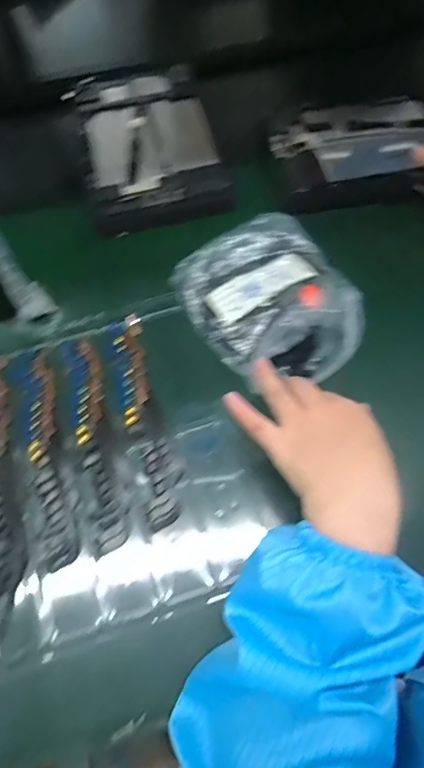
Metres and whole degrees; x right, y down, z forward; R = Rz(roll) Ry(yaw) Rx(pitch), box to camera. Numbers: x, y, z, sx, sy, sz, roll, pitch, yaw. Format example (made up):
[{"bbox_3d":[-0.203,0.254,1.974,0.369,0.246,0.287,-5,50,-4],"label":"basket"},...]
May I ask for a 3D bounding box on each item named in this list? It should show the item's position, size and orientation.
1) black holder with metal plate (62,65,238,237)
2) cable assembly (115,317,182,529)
[{"bbox_3d":[-0.076,-0.282,0.533,0.147,0.045,0.259,-15,64,-4],"label":"black holder with metal plate"},{"bbox_3d":[-0.059,0.023,0.391,0.033,0.004,0.192,-16,64,-5],"label":"cable assembly"}]

